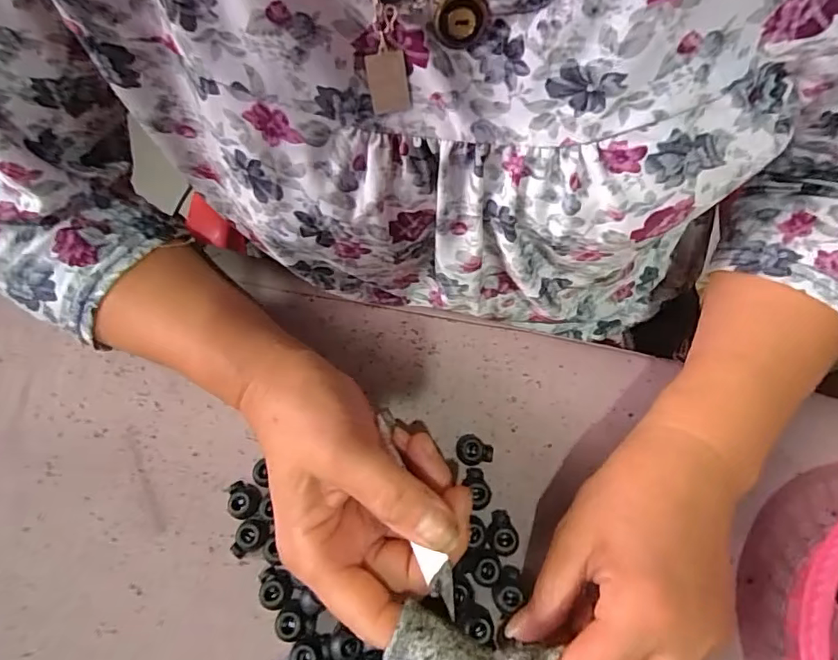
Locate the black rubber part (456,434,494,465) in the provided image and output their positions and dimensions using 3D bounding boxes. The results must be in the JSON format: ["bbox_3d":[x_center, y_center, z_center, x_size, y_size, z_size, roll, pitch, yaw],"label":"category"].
[{"bbox_3d":[0.031,0.067,0.285,0.020,0.010,0.015,5,69,1],"label":"black rubber part"}]

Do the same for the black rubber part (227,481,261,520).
[{"bbox_3d":[-0.094,0.092,0.276,0.014,0.013,0.019,-8,70,-4],"label":"black rubber part"}]

